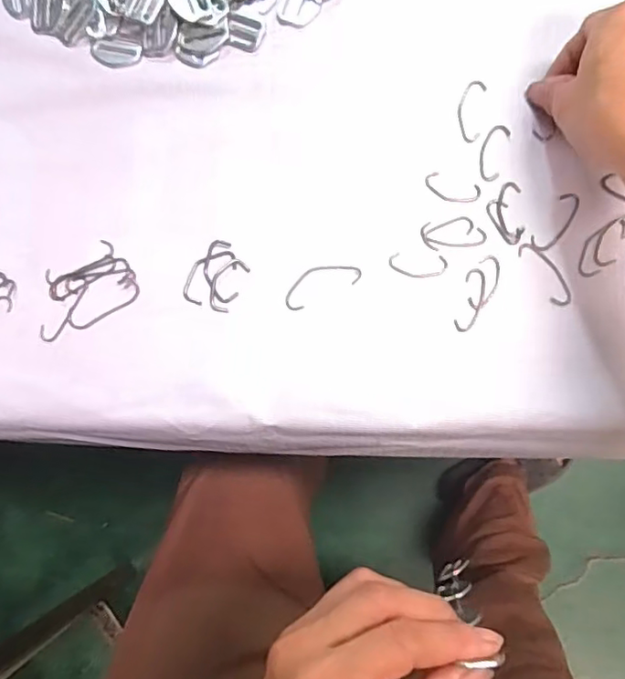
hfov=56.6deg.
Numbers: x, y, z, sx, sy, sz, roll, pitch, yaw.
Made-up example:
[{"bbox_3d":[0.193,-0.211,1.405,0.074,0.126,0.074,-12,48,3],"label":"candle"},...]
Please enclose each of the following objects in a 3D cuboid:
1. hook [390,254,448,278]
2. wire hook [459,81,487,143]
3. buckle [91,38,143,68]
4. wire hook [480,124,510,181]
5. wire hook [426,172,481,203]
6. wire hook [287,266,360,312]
[{"bbox_3d":[0.059,-0.041,0.327,0.032,0.004,0.013,4,83,5],"label":"hook"},{"bbox_3d":[0.092,-0.133,0.336,0.014,0.004,0.038,9,84,6],"label":"wire hook"},{"bbox_3d":[-0.123,-0.179,0.363,0.032,0.004,0.018,7,83,6],"label":"buckle"},{"bbox_3d":[0.103,-0.107,0.331,0.013,0.004,0.033,16,84,7],"label":"wire hook"},{"bbox_3d":[0.080,-0.086,0.331,0.032,0.004,0.014,21,85,7],"label":"wire hook"},{"bbox_3d":[0.005,-0.033,0.330,0.045,0.004,0.019,-24,81,1],"label":"wire hook"}]

